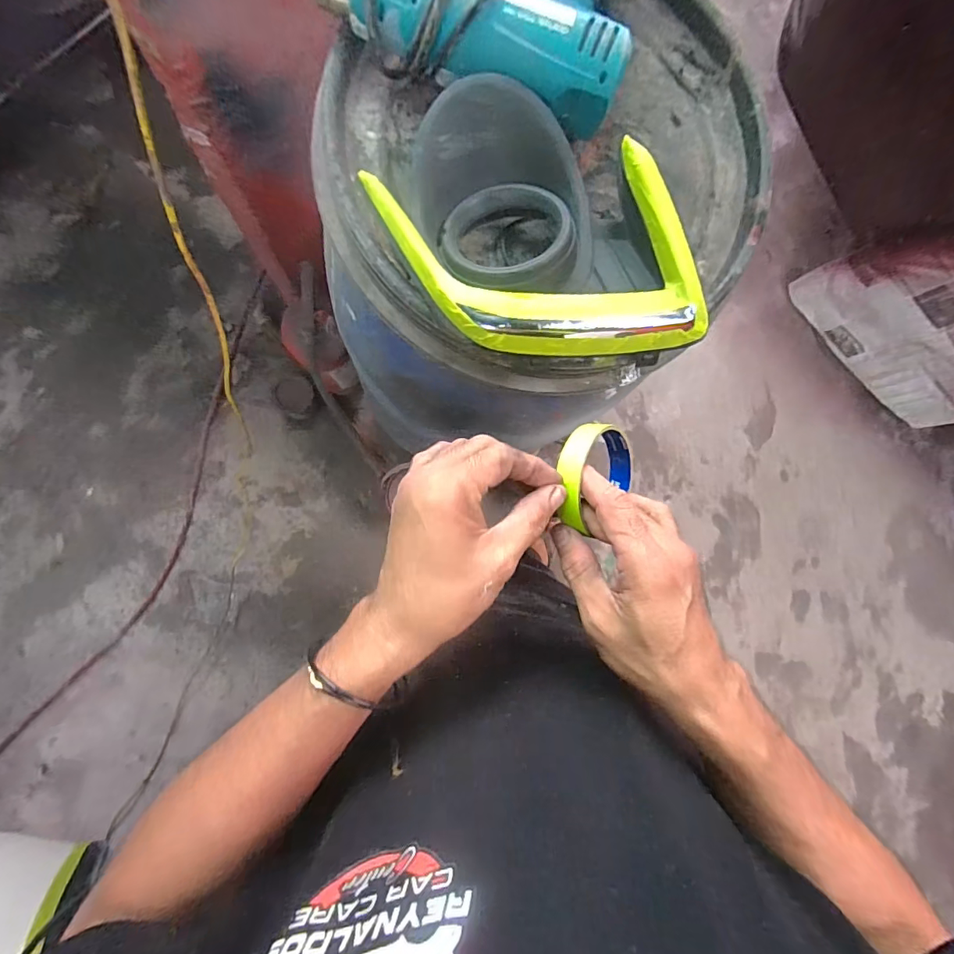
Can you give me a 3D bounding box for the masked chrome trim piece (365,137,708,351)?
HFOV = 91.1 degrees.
[{"bbox_3d":[0.056,-0.168,0.364,0.248,0.044,0.160,-13,89,-9],"label":"masked chrome trim piece"}]

